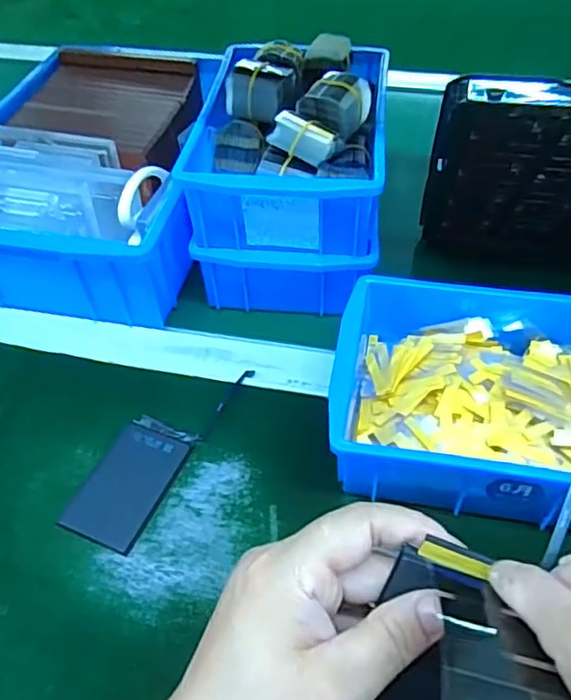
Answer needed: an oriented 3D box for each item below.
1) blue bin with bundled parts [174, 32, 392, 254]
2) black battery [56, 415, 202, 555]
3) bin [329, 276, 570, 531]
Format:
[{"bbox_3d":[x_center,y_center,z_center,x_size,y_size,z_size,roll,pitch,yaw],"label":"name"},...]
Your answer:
[{"bbox_3d":[0.007,-0.160,0.444,0.127,0.072,0.185,5,49,6],"label":"blue bin with bundled parts"},{"bbox_3d":[-0.095,0.079,0.371,0.049,0.004,0.084,18,52,16],"label":"black battery"},{"bbox_3d":[0.133,0.025,0.367,0.201,0.070,0.158,9,50,9],"label":"bin"}]

